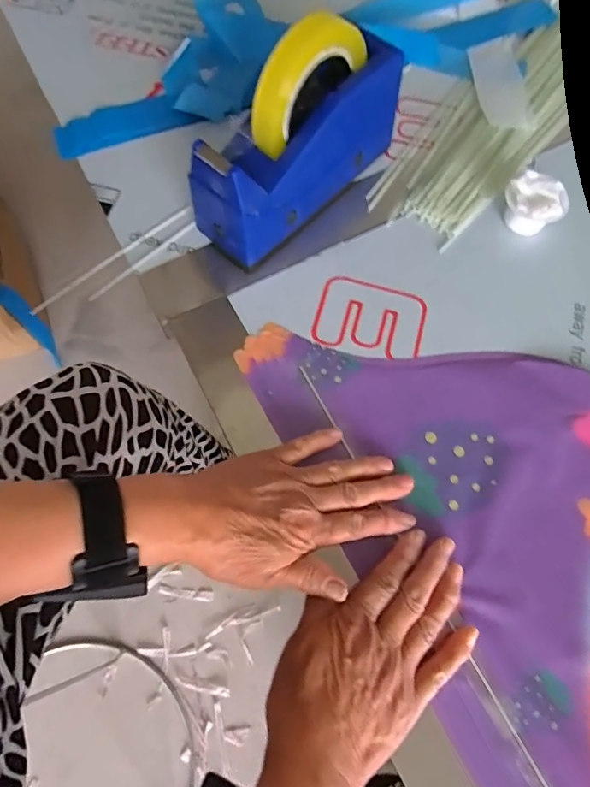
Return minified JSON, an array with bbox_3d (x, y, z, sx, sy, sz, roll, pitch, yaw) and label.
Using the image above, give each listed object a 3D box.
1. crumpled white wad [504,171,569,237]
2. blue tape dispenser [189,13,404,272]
[{"bbox_3d":[0.216,-0.170,0.436,0.053,0.035,0.036,21,70,9],"label":"crumpled white wad"},{"bbox_3d":[0.001,-0.220,0.405,0.069,0.134,0.203,40,75,15],"label":"blue tape dispenser"}]

